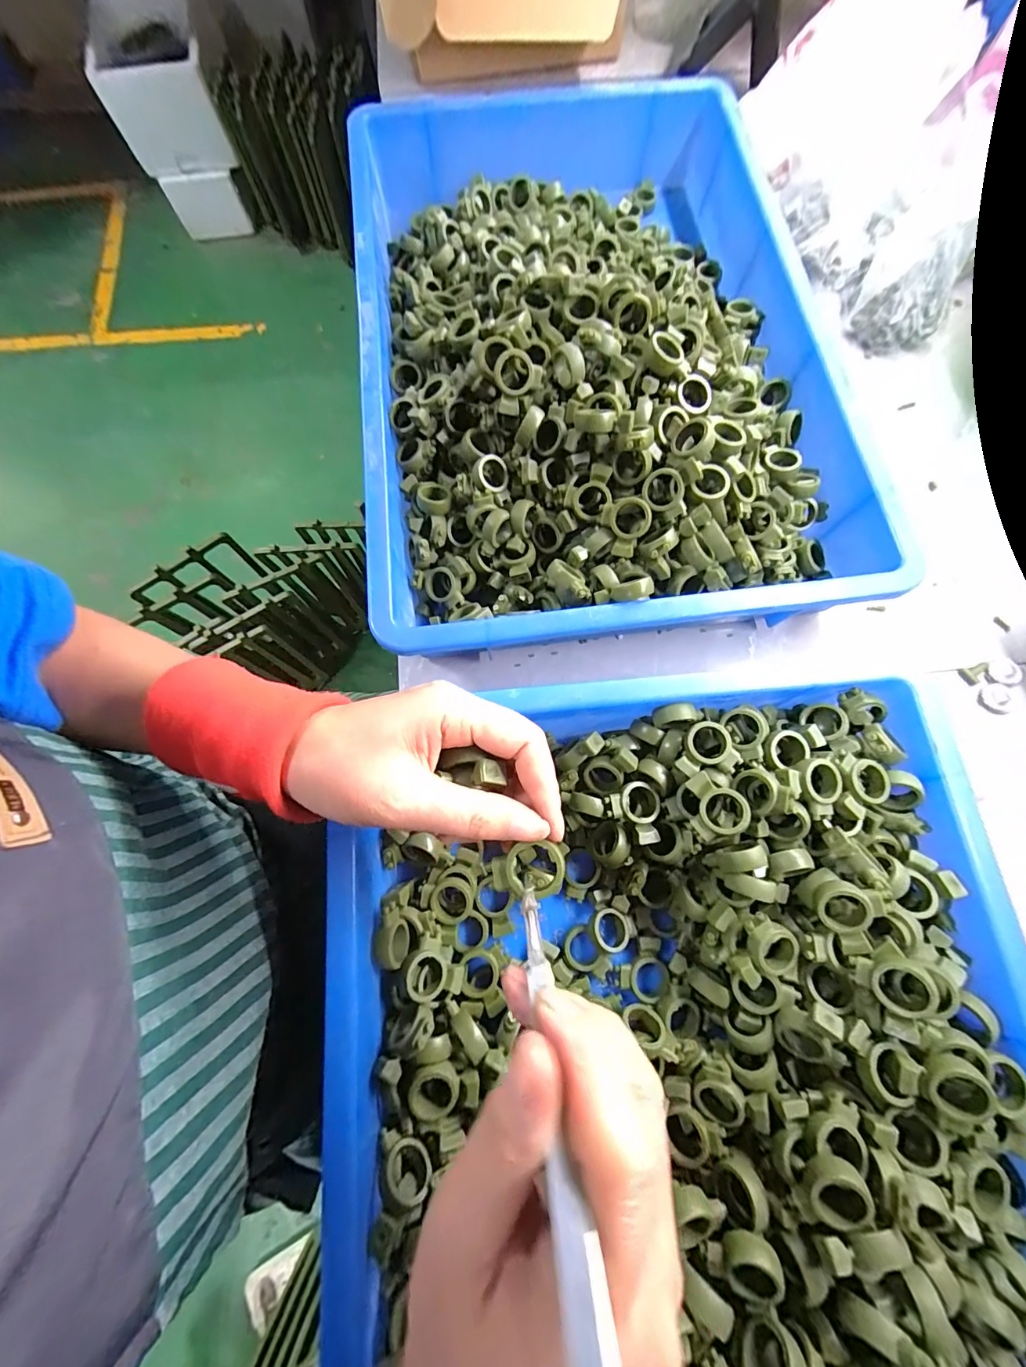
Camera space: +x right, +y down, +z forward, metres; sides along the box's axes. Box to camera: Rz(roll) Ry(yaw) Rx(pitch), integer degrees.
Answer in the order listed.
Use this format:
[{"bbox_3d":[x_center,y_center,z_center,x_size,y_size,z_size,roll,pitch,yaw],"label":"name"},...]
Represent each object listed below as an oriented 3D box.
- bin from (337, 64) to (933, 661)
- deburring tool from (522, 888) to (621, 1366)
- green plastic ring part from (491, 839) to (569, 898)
[{"bbox_3d":[0.060,-0.303,0.383,0.370,0.095,0.557,-7,75,-1],"label":"bin"},{"bbox_3d":[0.013,0.124,0.139,0.010,0.132,0.006,-8,118,-2],"label":"deburring tool"},{"bbox_3d":[0.008,0.084,0.204,0.034,0.007,0.023,-2,75,0],"label":"green plastic ring part"}]

